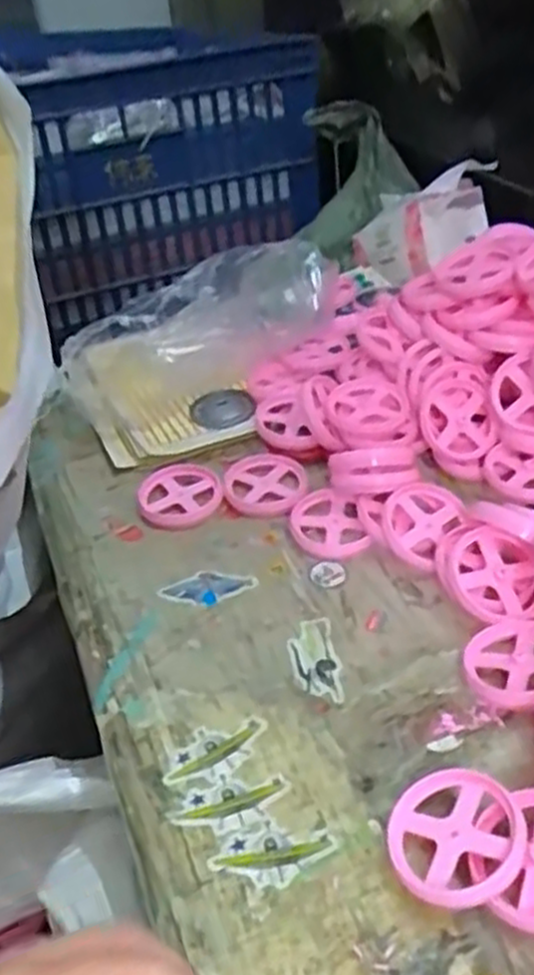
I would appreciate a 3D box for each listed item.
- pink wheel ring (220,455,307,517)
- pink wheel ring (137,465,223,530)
[{"bbox_3d":[-0.001,-0.004,0.619,0.064,0.008,0.068,-4,38,4],"label":"pink wheel ring"},{"bbox_3d":[-0.068,0.006,0.618,0.063,0.008,0.067,-4,38,3],"label":"pink wheel ring"}]

